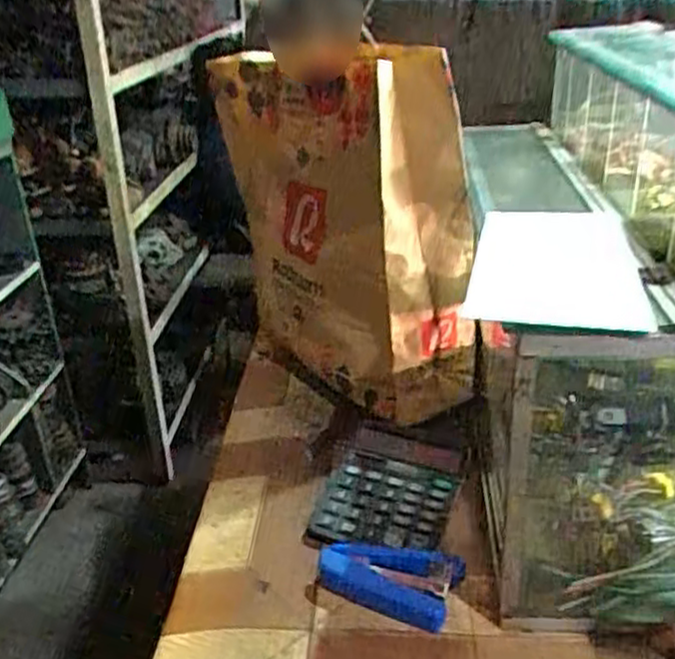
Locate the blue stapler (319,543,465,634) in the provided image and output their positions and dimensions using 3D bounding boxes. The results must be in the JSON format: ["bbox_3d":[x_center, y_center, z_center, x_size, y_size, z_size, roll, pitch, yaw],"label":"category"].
[{"bbox_3d":[0.042,0.204,0.606,0.111,0.034,0.047,9,29,19],"label":"blue stapler"}]

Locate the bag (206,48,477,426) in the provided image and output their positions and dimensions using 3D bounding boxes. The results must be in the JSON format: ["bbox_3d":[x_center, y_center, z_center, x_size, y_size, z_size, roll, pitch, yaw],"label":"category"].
[{"bbox_3d":[-0.006,-0.116,0.861,0.110,0.376,0.371,-19,32,-31],"label":"bag"}]

